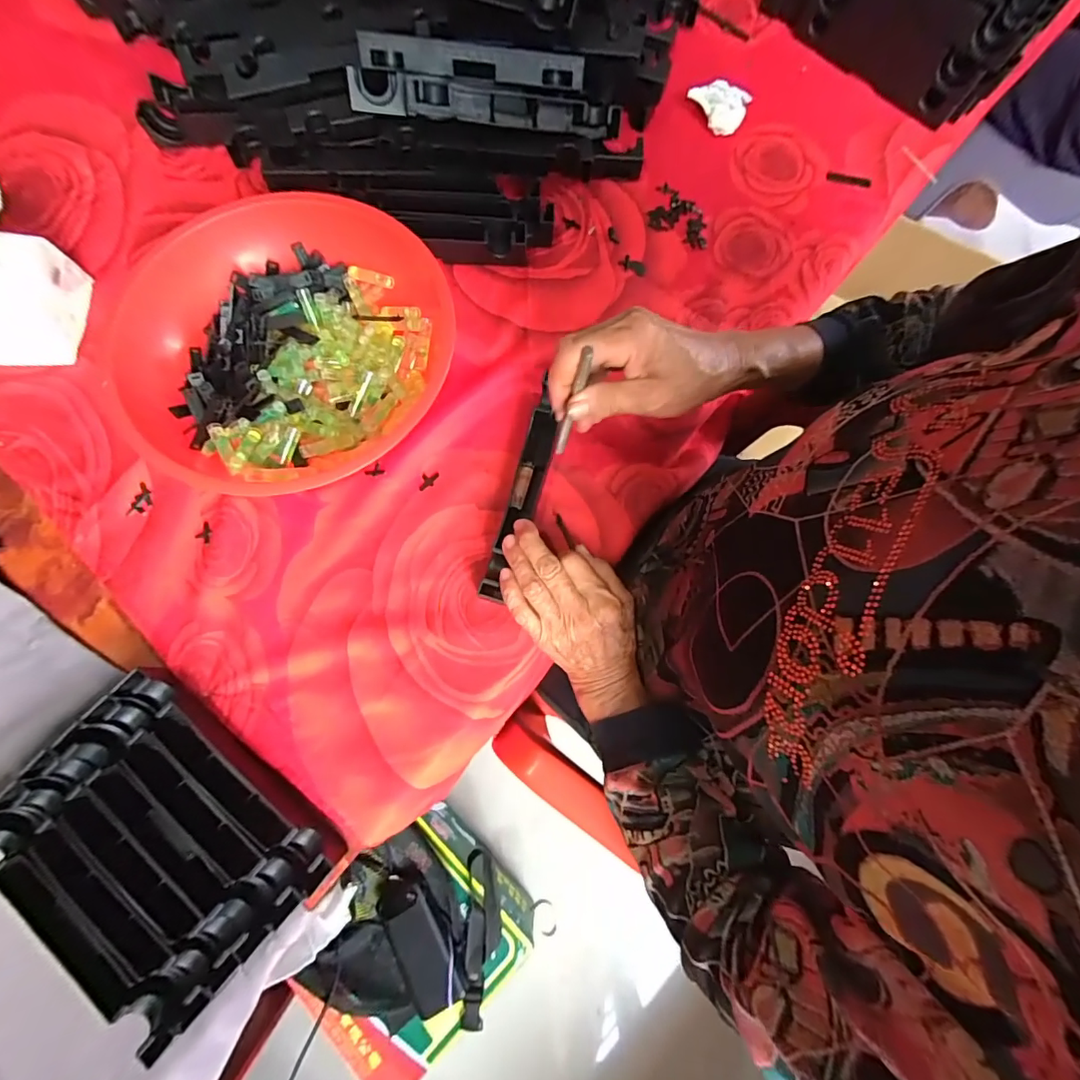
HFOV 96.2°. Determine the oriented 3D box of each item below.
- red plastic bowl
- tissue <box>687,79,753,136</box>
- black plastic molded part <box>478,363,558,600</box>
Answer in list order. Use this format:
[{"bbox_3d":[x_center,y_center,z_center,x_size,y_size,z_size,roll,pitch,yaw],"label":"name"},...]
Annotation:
[{"bbox_3d":[-0.191,-0.142,0.391,0.233,0.076,0.238,0,76,-2],"label":"red plastic bowl"},{"bbox_3d":[0.187,-0.458,0.508,0.058,0.029,0.035,27,77,5],"label":"tissue"},{"bbox_3d":[-0.013,-0.043,0.393,0.022,0.027,0.189,17,72,2],"label":"black plastic molded part"}]

